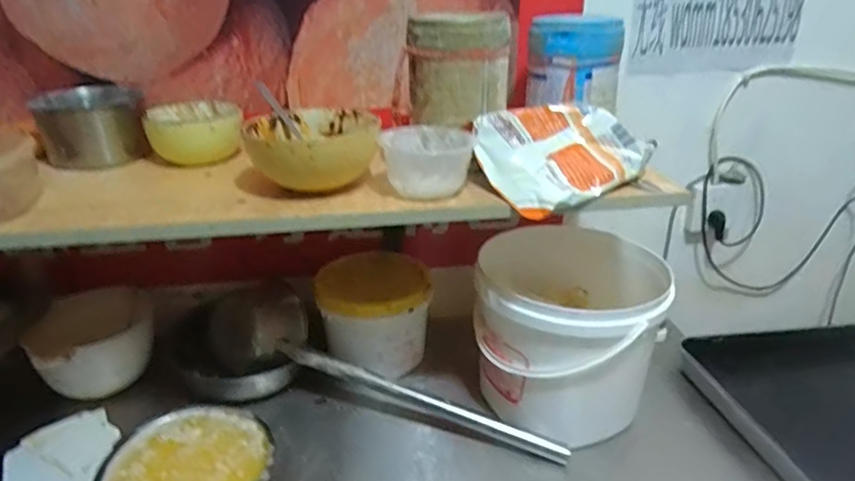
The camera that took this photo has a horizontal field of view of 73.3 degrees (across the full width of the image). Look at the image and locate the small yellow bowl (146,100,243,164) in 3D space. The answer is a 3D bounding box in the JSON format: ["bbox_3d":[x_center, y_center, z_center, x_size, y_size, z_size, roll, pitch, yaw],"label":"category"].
[{"bbox_3d":[-0.324,-0.142,0.806,0.120,0.082,0.110,-10,27,-24],"label":"small yellow bowl"}]

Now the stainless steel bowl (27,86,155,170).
[{"bbox_3d":[-0.485,-0.165,0.832,0.132,0.091,0.160,-12,28,-28],"label":"stainless steel bowl"}]

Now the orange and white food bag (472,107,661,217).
[{"bbox_3d":[0.160,-0.107,0.699,0.199,0.083,0.148,-12,28,-29],"label":"orange and white food bag"}]

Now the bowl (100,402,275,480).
[{"bbox_3d":[-0.280,0.294,0.689,0.179,0.098,0.185,2,24,-1],"label":"bowl"}]

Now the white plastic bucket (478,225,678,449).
[{"bbox_3d":[0.200,0.132,0.844,0.247,0.262,0.234,2,24,-1],"label":"white plastic bucket"}]

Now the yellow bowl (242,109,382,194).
[{"bbox_3d":[-0.134,-0.103,0.686,0.150,0.067,0.181,-3,25,-11],"label":"yellow bowl"}]

